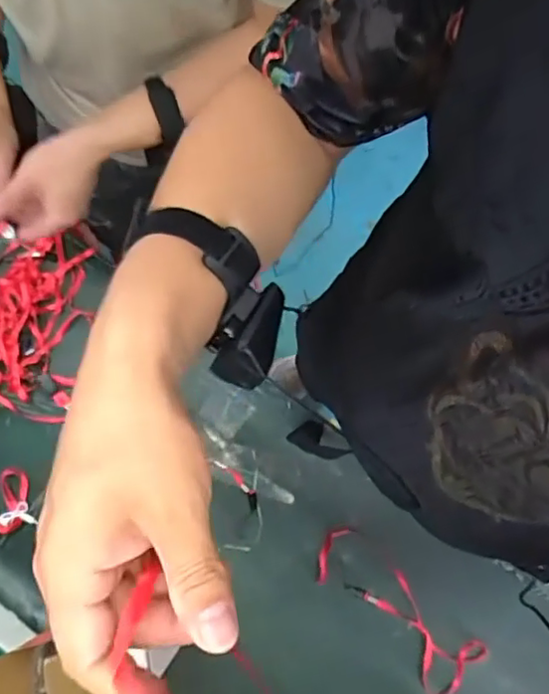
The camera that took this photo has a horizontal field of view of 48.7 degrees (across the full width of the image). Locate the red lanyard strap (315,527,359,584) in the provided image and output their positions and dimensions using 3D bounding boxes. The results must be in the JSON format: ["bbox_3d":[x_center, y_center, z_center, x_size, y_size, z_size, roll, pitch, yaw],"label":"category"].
[{"bbox_3d":[0.068,0.244,0.723,0.026,0.013,0.075,32,82,6],"label":"red lanyard strap"}]

